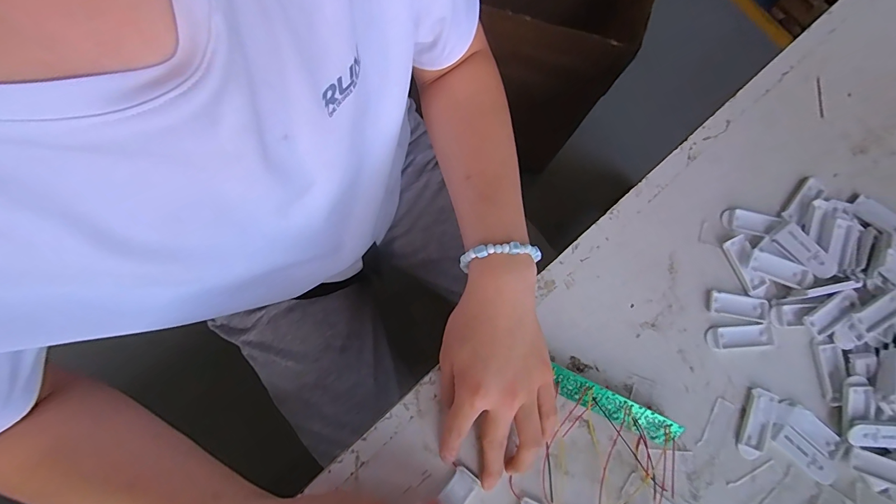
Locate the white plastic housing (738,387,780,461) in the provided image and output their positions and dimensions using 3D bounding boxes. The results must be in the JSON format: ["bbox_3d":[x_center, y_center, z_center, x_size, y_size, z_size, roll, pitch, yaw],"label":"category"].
[{"bbox_3d":[0.267,0.148,0.339,0.022,0.006,0.058,20,80,4],"label":"white plastic housing"}]

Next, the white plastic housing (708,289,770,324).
[{"bbox_3d":[0.262,0.049,0.354,0.052,0.004,0.021,12,80,2],"label":"white plastic housing"}]

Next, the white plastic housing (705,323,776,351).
[{"bbox_3d":[0.261,0.076,0.350,0.057,0.004,0.021,-4,80,-1],"label":"white plastic housing"}]

